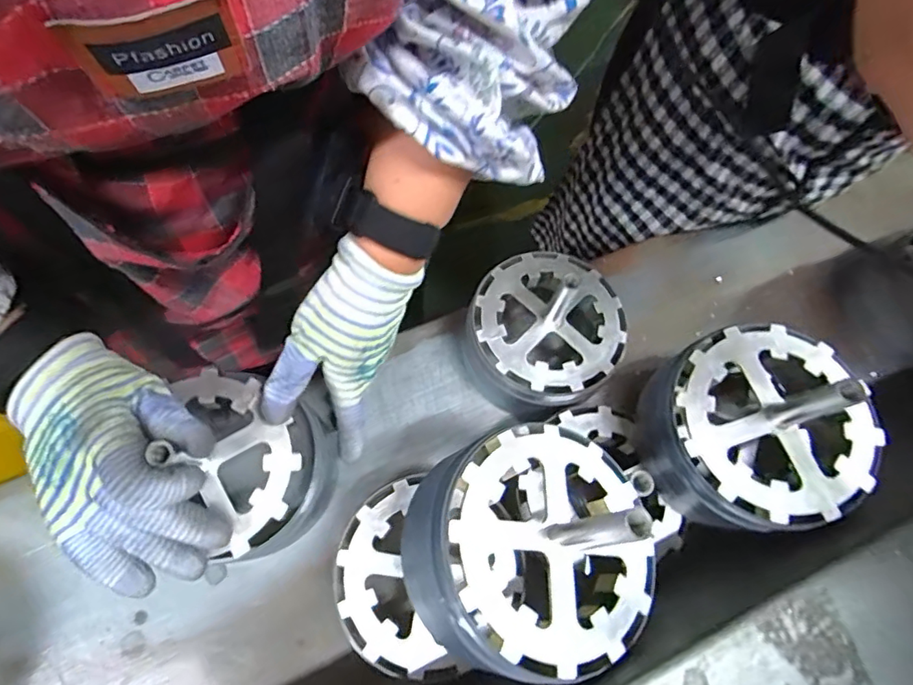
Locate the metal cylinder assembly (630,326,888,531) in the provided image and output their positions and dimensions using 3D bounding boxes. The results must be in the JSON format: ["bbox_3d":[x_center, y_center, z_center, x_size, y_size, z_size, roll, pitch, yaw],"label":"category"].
[{"bbox_3d":[0.197,0.050,0.328,0.121,0.128,0.121,1,69,-3],"label":"metal cylinder assembly"}]

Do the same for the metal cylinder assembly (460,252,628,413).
[{"bbox_3d":[0.074,-0.006,0.453,0.127,0.088,0.124,1,69,-3],"label":"metal cylinder assembly"}]

